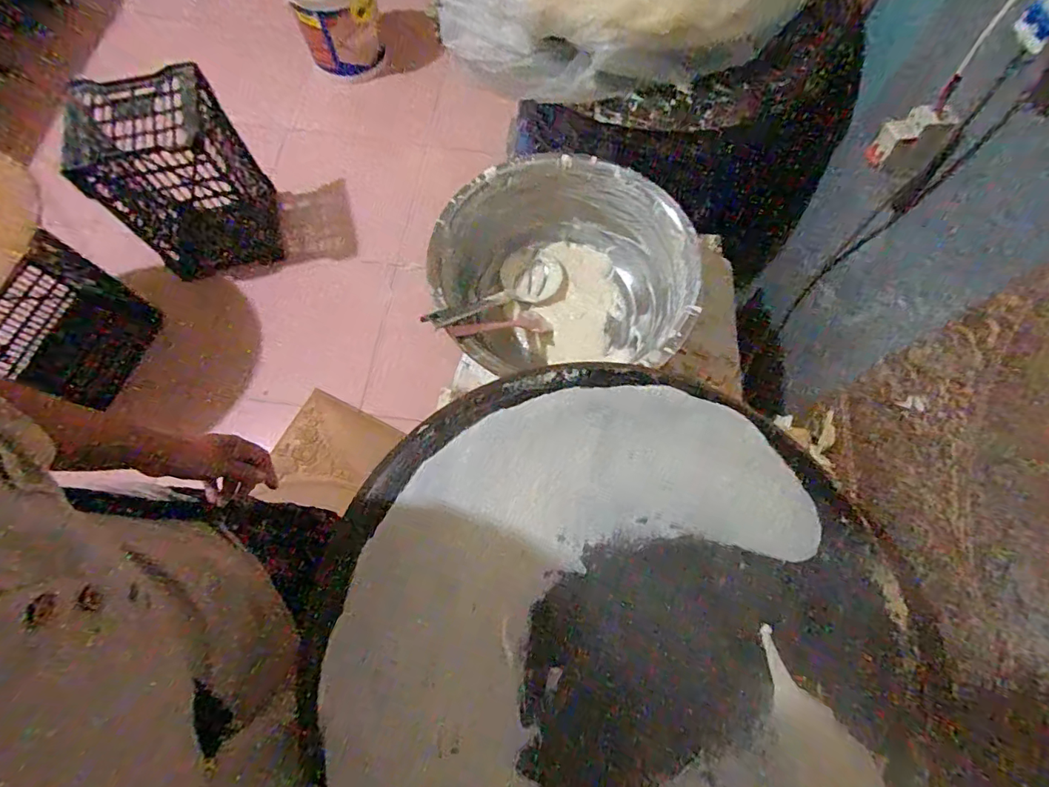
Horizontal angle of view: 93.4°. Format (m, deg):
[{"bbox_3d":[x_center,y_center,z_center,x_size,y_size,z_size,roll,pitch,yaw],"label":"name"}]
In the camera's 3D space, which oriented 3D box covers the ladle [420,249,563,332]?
[{"bbox_3d":[-0.042,-0.164,0.829,0.100,0.064,0.340,33,39,13],"label":"ladle"}]

